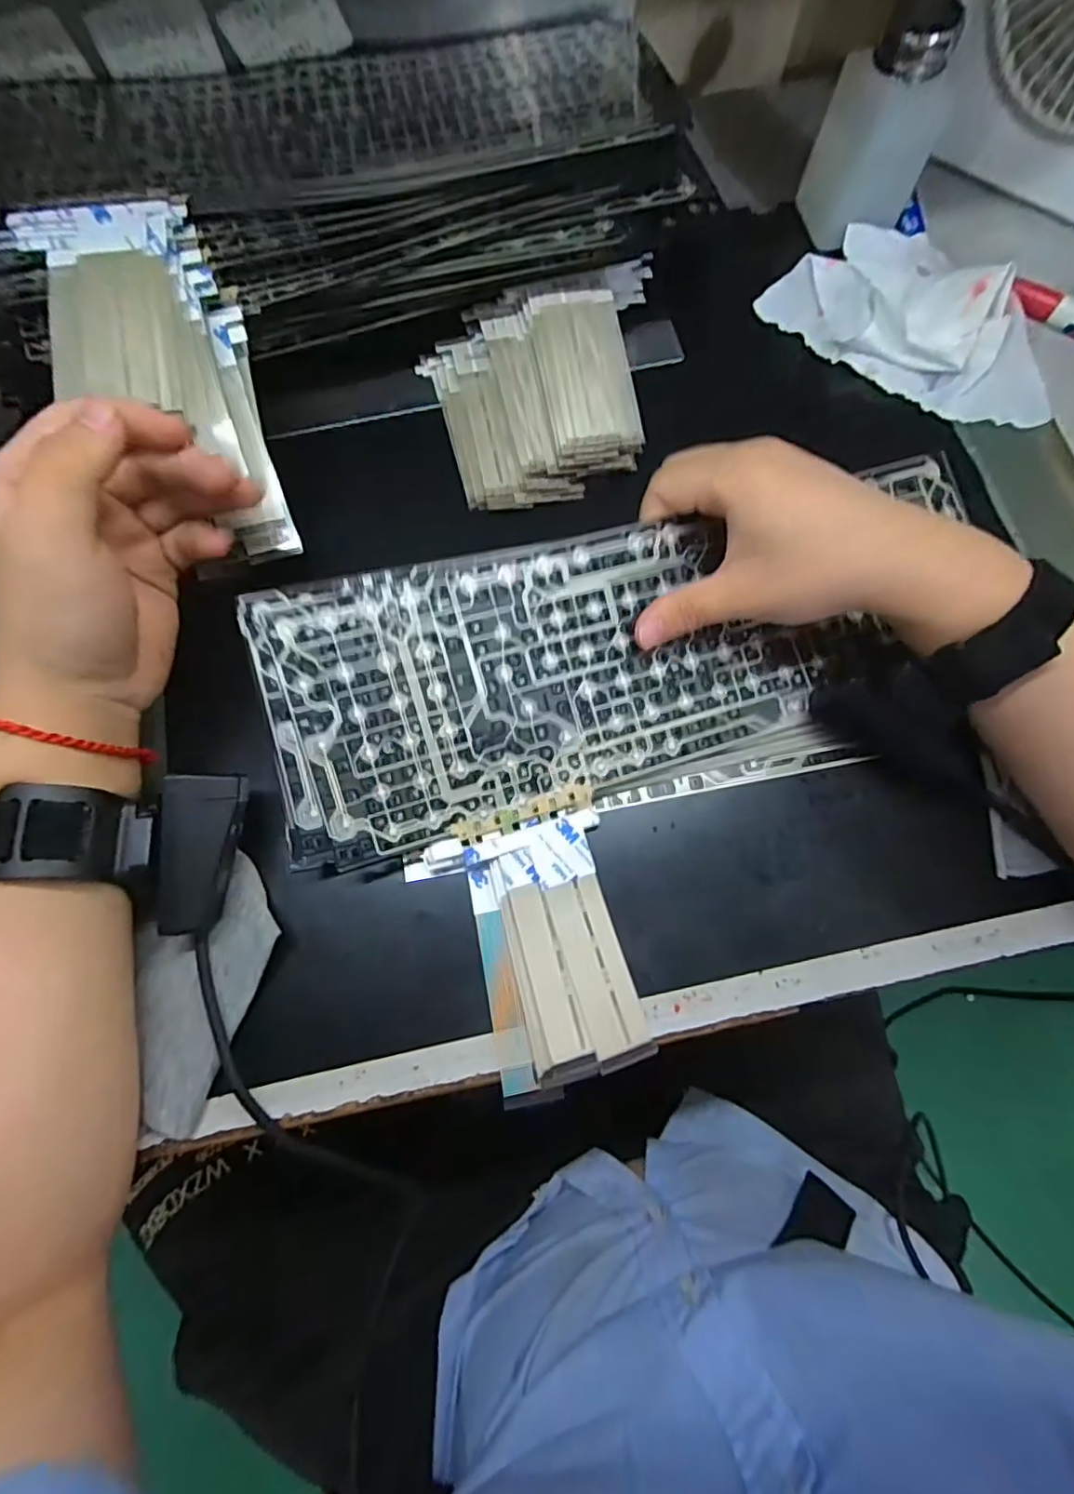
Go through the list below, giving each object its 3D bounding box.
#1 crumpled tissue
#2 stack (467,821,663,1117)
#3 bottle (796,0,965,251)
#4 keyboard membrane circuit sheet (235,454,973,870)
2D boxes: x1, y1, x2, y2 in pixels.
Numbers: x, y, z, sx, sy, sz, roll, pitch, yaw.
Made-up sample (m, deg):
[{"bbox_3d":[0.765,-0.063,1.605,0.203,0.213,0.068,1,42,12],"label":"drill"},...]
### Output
[{"bbox_3d":[0.243,-0.271,0.370,0.179,0.033,0.103,42,79,11],"label":"crumpled tissue"},{"bbox_3d":[0.005,0.097,0.277,0.068,0.012,0.110,-18,75,-4],"label":"stack"},{"bbox_3d":[0.208,-0.375,0.363,0.053,0.092,0.055,-19,75,-4],"label":"bottle"},{"bbox_3d":[0.055,-0.042,0.298,0.358,0.012,0.137,-15,93,-10],"label":"keyboard membrane circuit sheet"}]

